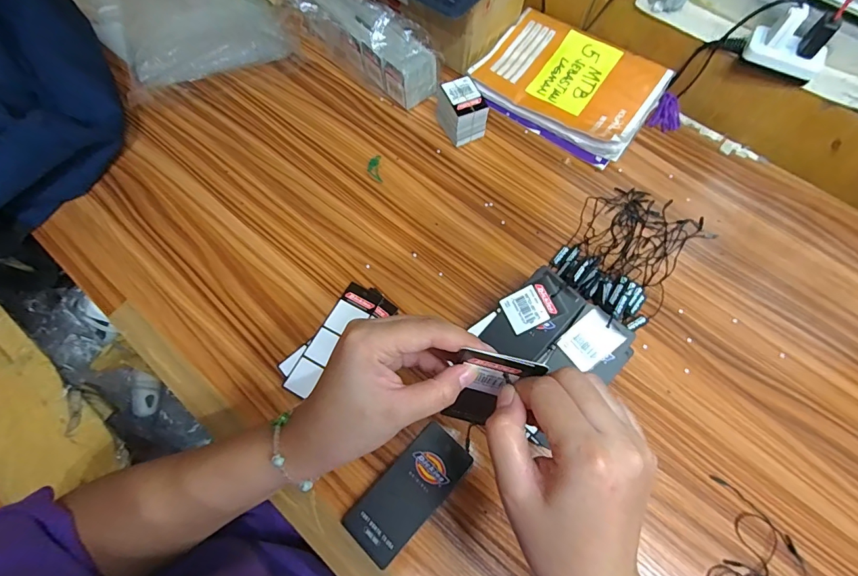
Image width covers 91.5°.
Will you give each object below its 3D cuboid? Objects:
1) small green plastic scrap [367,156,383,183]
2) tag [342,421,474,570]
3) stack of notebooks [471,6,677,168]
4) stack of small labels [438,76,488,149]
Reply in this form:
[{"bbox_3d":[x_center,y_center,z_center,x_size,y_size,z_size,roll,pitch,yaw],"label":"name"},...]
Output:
[{"bbox_3d":[-0.062,-0.136,0.474,0.016,0.004,0.037,-5,68,-1],"label":"small green plastic scrap"},{"bbox_3d":[-0.016,0.170,0.350,0.052,0.010,0.109,41,75,16],"label":"tag"},{"bbox_3d":[0.165,-0.247,0.507,0.202,0.028,0.144,33,73,13],"label":"stack of notebooks"},{"bbox_3d":[0.037,-0.201,0.481,0.043,0.050,0.051,-23,70,-8],"label":"stack of small labels"}]

